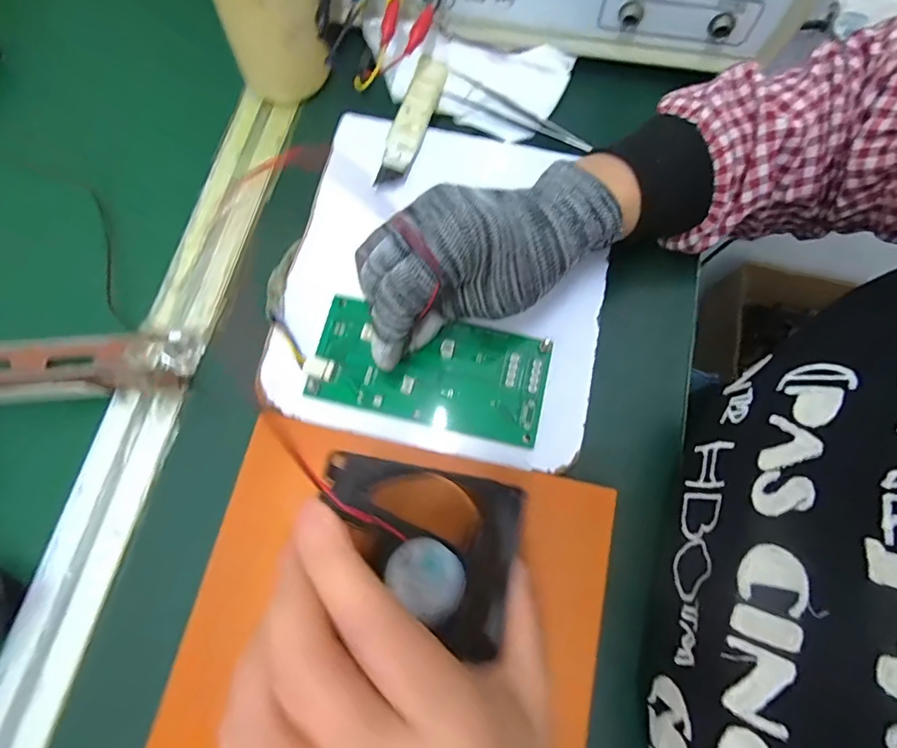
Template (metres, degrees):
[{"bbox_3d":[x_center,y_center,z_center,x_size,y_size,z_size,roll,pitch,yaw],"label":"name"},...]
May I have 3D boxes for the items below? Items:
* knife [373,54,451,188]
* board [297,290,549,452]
[{"bbox_3d":[-0.024,-0.173,0.336,0.024,0.007,0.110,13,72,8],"label":"knife"},{"bbox_3d":[-0.011,-0.003,0.289,0.133,0.009,0.065,10,73,2],"label":"board"}]

